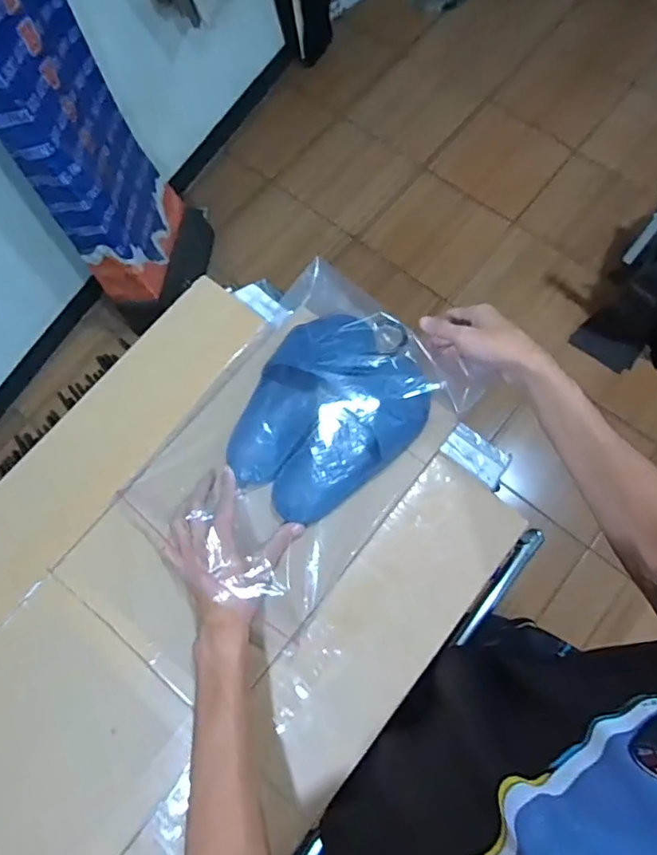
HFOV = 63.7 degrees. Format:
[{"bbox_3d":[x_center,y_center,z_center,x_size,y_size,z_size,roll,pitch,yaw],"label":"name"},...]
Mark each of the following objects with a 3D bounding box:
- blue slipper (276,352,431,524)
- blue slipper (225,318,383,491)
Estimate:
[{"bbox_3d":[0.030,0.006,0.594,0.232,0.080,0.098,-42,75,-11],"label":"blue slipper"},{"bbox_3d":[-0.033,-0.042,0.608,0.095,0.070,0.230,39,77,13],"label":"blue slipper"}]

